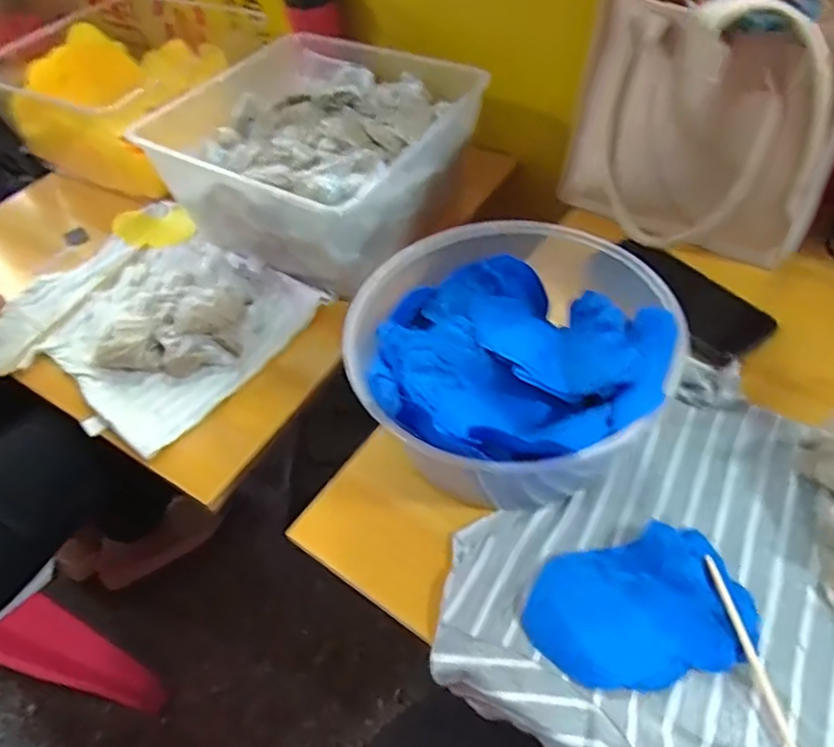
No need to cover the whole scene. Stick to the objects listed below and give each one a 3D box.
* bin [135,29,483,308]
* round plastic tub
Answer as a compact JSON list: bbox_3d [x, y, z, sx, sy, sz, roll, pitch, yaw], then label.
[{"bbox_3d":[-0.114,-0.256,0.702,0.312,0.132,0.299,23,57,22],"label":"bin"},{"bbox_3d":[0.072,-0.007,0.452,0.210,0.100,0.194,-3,51,3],"label":"round plastic tub"}]

